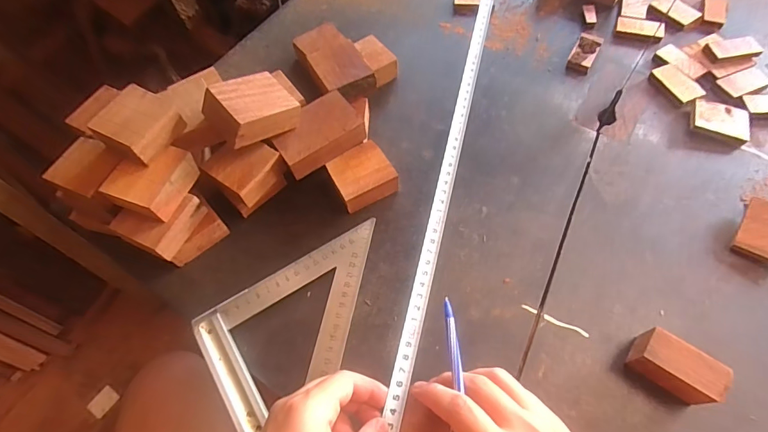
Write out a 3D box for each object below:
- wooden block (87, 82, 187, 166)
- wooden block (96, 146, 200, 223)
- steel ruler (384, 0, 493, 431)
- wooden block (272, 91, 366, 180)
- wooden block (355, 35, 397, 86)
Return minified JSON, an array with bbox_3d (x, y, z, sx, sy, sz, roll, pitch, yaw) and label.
[{"bbox_3d":[-0.216,-0.081,0.372,0.054,0.031,0.054,27,67,17],"label":"wooden block"},{"bbox_3d":[-0.208,-0.032,0.373,0.054,0.027,0.063,19,65,14],"label":"wooden block"},{"bbox_3d":[0.059,-0.036,0.391,0.016,0.004,0.483,21,67,-12],"label":"steel ruler"},{"bbox_3d":[-0.067,-0.083,0.423,0.085,0.026,0.057,-31,64,-12],"label":"wooden block"},{"bbox_3d":[-0.014,-0.185,0.506,0.043,0.034,0.059,-36,65,-15],"label":"wooden block"}]

